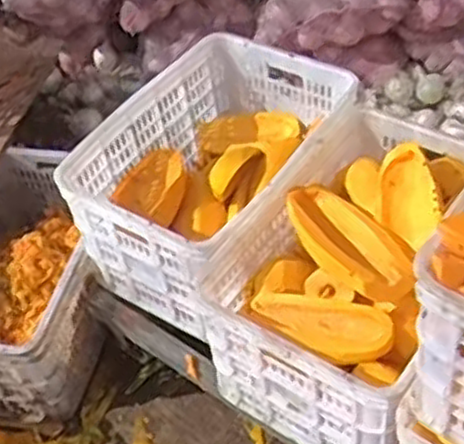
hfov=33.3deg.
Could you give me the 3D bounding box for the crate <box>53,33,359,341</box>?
[{"bbox_3d":[-0.023,-0.090,1.597,0.423,0.271,0.648,24,55,26],"label":"crate"}]

